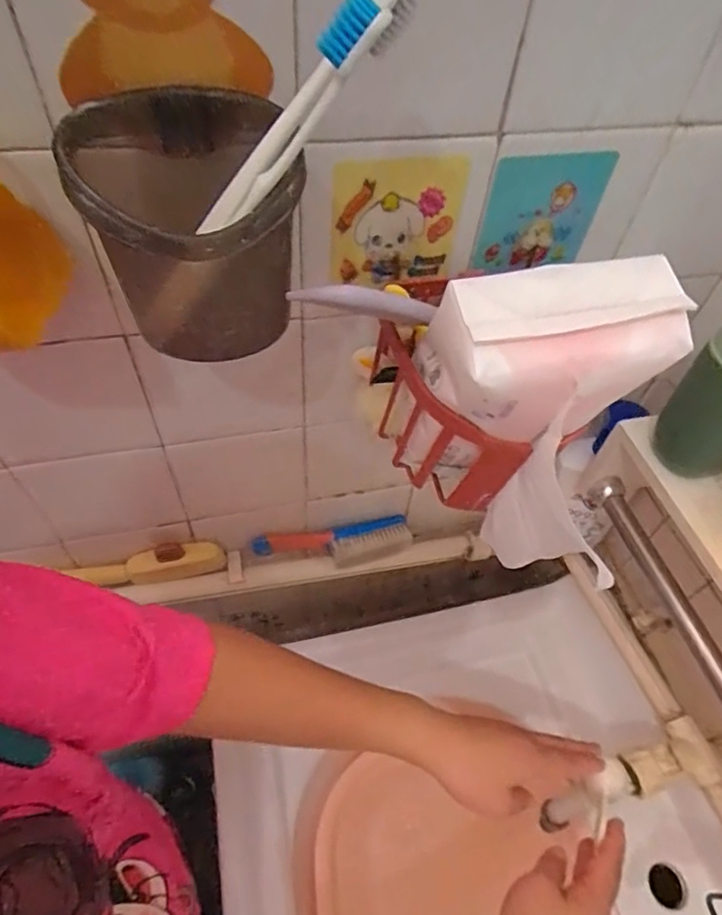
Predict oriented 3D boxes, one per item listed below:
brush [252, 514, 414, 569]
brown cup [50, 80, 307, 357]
[{"bbox_3d":[-0.025,0.091,0.569,0.158,0.035,0.035,-9,54,-12],"label":"brush"},{"bbox_3d":[-0.078,-0.105,0.261,0.087,0.094,0.090,-12,54,-14],"label":"brown cup"}]

